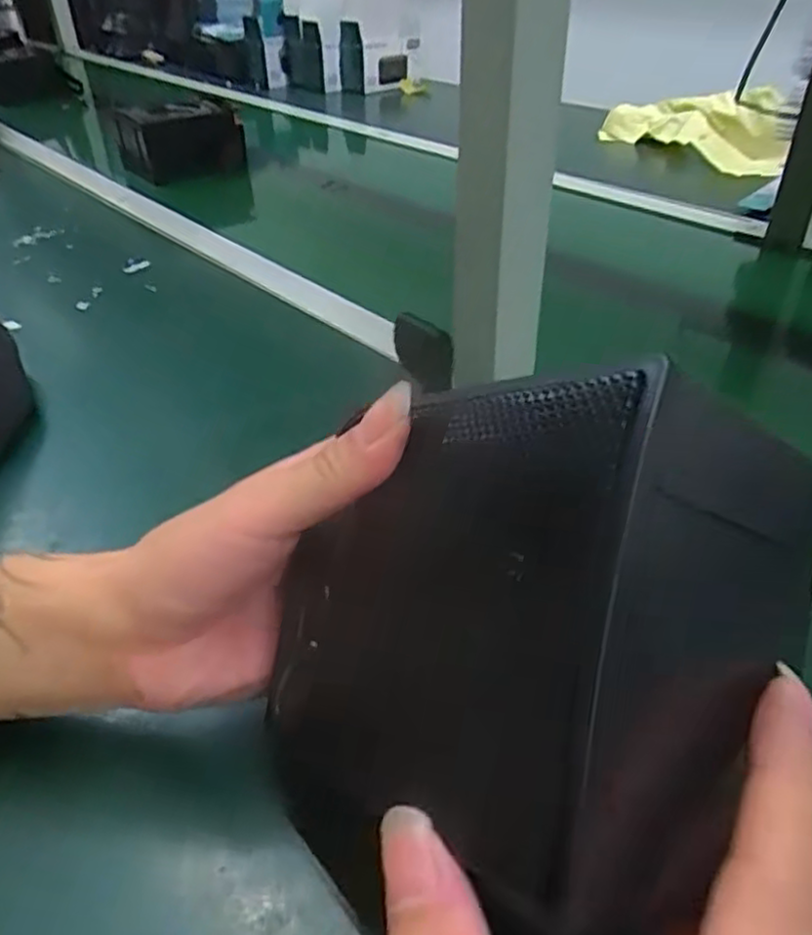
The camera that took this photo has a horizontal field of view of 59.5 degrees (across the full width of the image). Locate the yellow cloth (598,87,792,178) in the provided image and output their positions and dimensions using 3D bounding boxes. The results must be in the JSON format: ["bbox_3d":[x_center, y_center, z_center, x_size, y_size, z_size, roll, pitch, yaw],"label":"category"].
[{"bbox_3d":[0.414,-0.492,1.020,0.095,0.072,0.296,-18,40,-20],"label":"yellow cloth"}]

